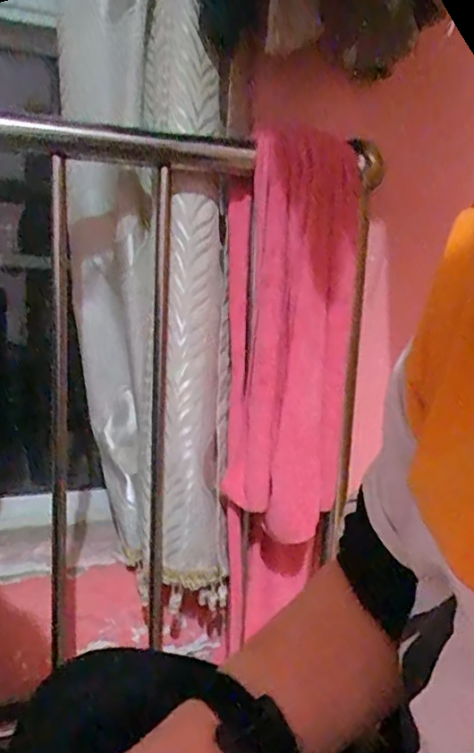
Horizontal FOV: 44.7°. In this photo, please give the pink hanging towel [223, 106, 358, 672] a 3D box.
[{"bbox_3d":[0.078,0.018,0.807,0.184,0.660,0.106,1,9,-7],"label":"pink hanging towel"}]

